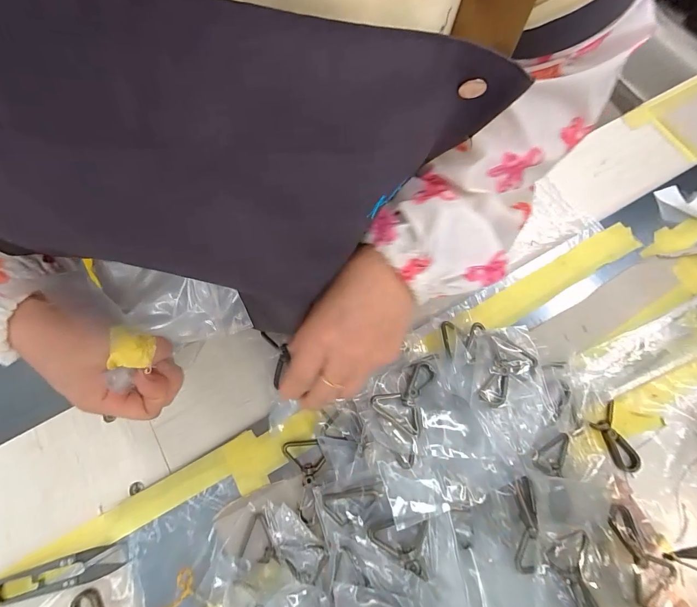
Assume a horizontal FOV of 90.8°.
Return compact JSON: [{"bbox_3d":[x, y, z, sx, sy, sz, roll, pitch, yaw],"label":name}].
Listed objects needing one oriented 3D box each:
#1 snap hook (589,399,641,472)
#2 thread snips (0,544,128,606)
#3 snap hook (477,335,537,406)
[{"bbox_3d":[0.229,0.116,0.295,0.024,0.004,0.056,-15,73,-7],"label":"snap hook"},{"bbox_3d":[-0.223,0.207,0.257,0.099,0.005,0.022,-16,73,-7],"label":"thread snips"},{"bbox_3d":[0.129,0.058,0.288,0.039,0.008,0.068,35,58,10],"label":"snap hook"}]

